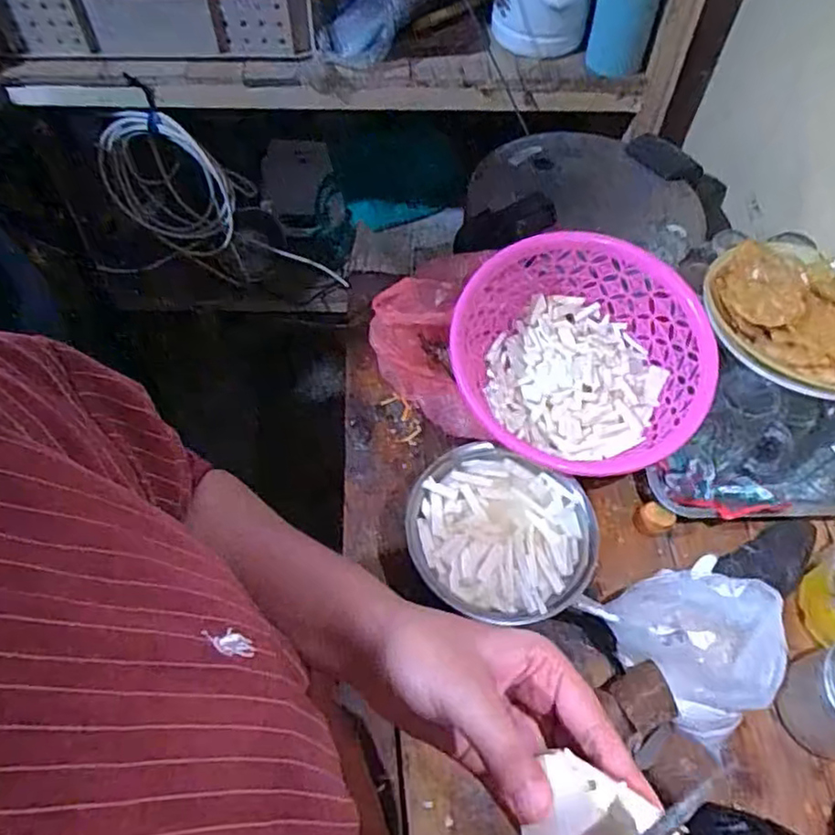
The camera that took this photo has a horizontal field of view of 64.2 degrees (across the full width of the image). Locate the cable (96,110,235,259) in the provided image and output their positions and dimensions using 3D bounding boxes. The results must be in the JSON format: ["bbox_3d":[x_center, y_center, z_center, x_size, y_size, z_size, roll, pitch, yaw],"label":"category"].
[{"bbox_3d":[-0.542,-0.500,1.442,0.275,0.352,0.049,14,60,6],"label":"cable"}]

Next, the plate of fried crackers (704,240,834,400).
[{"bbox_3d":[0.406,-0.114,0.682,0.204,0.036,0.199,1,60,-1],"label":"plate of fried crackers"}]

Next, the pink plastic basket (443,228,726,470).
[{"bbox_3d":[0.172,-0.060,0.695,0.244,0.103,0.251,1,60,-1],"label":"pink plastic basket"}]

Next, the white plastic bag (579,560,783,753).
[{"bbox_3d":[0.241,0.192,0.583,0.110,0.097,0.145,-33,66,-19],"label":"white plastic bag"}]

